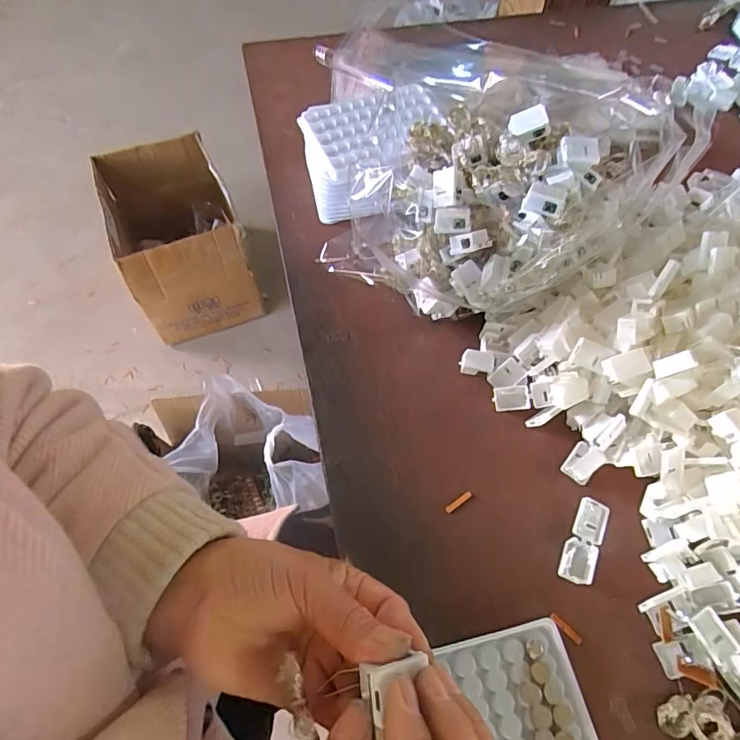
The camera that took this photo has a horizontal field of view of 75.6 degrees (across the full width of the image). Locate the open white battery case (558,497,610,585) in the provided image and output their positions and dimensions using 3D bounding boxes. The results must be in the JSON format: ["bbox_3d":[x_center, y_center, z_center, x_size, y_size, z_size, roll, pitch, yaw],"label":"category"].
[{"bbox_3d":[0.146,0.117,0.324,0.020,0.011,0.056,22,63,12],"label":"open white battery case"}]

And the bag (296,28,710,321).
[{"bbox_3d":[0.060,-0.177,0.409,0.218,0.147,0.297,-33,66,-17],"label":"bag"}]

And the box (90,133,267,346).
[{"bbox_3d":[-0.472,-0.326,1.202,0.269,0.297,0.417,-22,63,-12],"label":"box"}]

